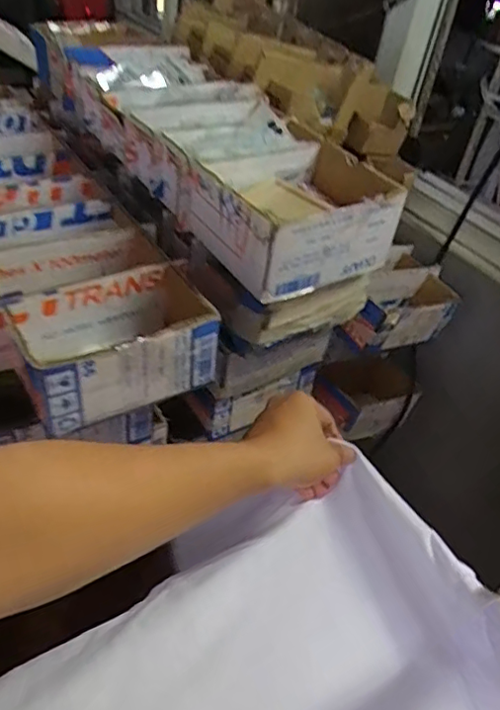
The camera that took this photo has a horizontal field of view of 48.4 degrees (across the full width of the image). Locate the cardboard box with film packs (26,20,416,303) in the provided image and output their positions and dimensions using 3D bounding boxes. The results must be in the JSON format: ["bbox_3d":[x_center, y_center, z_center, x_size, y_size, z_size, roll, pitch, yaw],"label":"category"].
[{"bbox_3d":[-0.044,-0.237,0.614,0.182,0.092,0.459,-18,48,-30],"label":"cardboard box with film packs"}]

